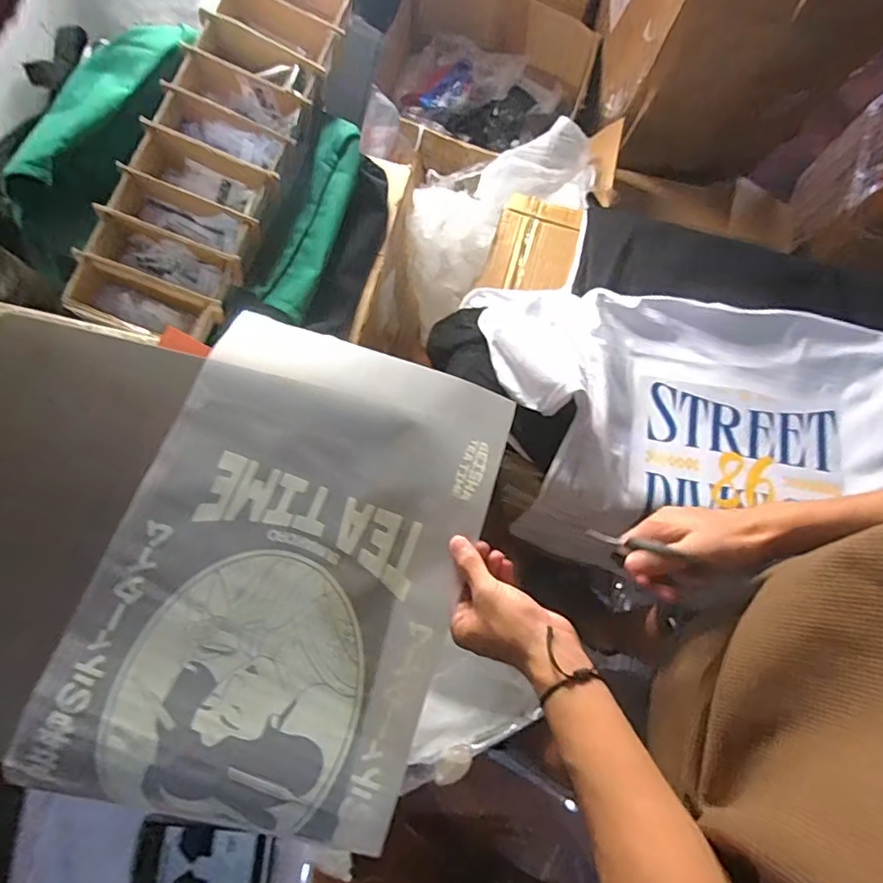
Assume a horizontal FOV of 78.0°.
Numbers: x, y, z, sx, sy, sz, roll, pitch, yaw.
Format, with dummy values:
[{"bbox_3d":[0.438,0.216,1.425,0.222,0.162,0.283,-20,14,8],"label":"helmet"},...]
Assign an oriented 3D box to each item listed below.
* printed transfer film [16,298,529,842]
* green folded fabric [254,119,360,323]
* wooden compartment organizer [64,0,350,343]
[{"bbox_3d":[-0.138,0.110,0.500,0.308,0.018,0.436,18,75,4],"label":"printed transfer film"},{"bbox_3d":[-0.184,-0.334,0.806,0.072,0.039,0.319,17,75,4],"label":"green folded fabric"},{"bbox_3d":[-0.300,-0.432,0.780,0.193,0.099,0.626,15,75,3],"label":"wooden compartment organizer"}]

